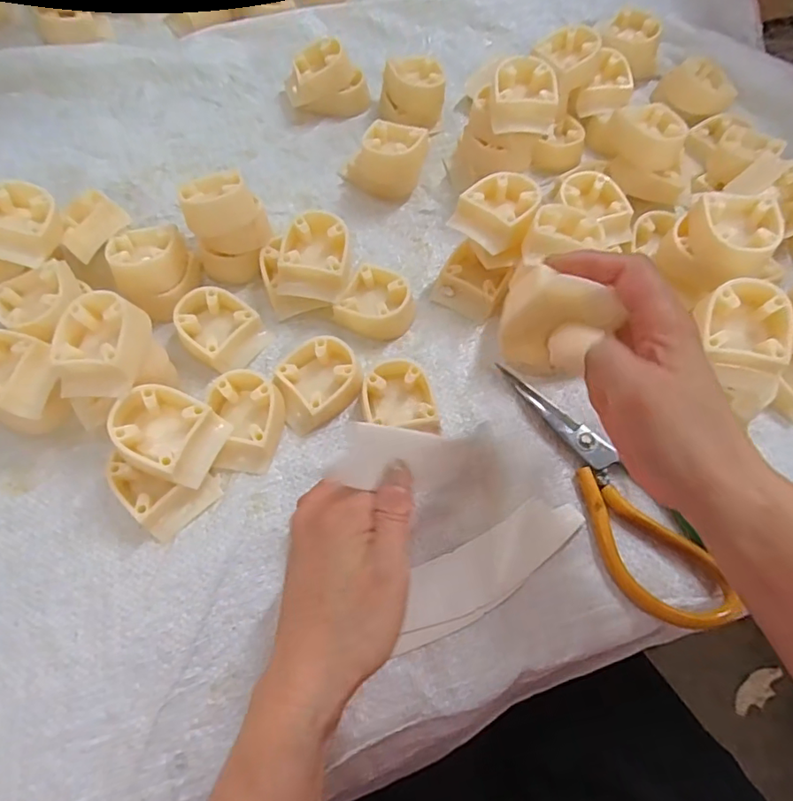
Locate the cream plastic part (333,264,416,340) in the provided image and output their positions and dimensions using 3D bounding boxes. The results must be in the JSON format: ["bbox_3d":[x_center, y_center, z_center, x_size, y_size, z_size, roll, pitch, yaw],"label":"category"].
[{"bbox_3d":[-0.012,-0.070,0.388,0.050,0.020,0.048,22,65,9],"label":"cream plastic part"}]

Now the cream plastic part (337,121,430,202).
[{"bbox_3d":[-0.010,-0.195,0.438,0.060,0.039,0.046,18,65,8],"label":"cream plastic part"}]

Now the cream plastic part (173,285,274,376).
[{"bbox_3d":[-0.121,-0.051,0.373,0.058,0.019,0.047,41,70,17],"label":"cream plastic part"}]

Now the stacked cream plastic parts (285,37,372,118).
[{"bbox_3d":[-0.061,-0.283,0.479,0.070,0.038,0.051,-6,64,-4],"label":"stacked cream plastic parts"}]

